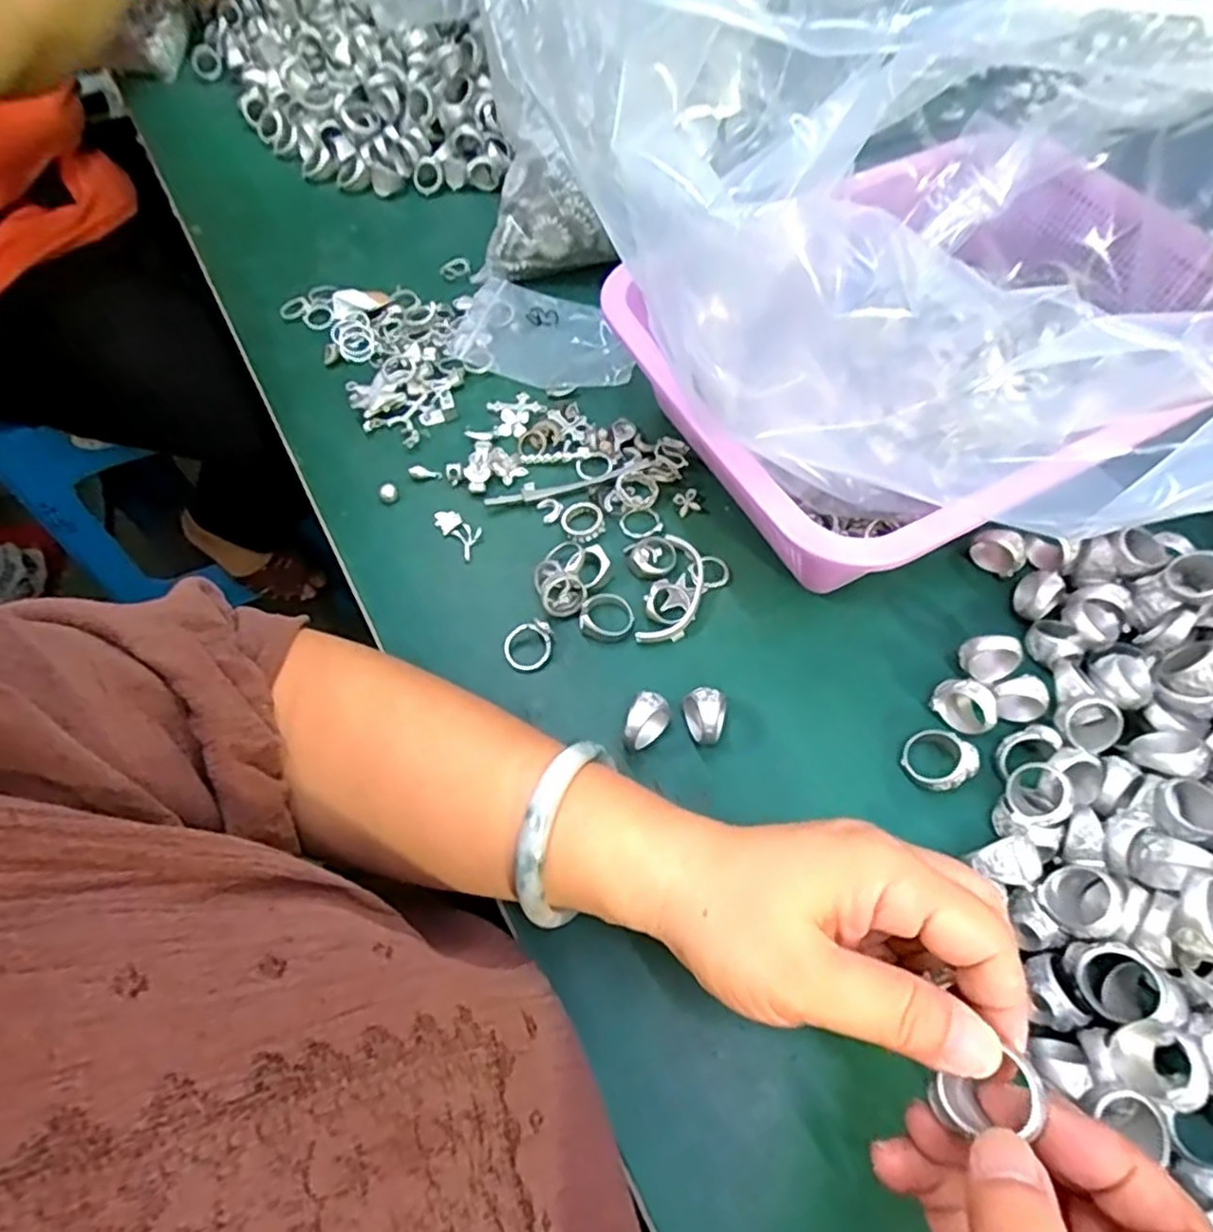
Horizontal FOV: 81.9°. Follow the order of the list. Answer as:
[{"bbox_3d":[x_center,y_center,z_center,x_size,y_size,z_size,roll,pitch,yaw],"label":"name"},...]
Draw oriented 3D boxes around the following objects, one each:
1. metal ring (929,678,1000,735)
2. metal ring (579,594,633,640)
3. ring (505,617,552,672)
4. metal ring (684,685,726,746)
[{"bbox_3d":[0.162,0.040,0.315,0.026,0.020,0.015,38,70,21],"label":"metal ring"},{"bbox_3d":[0.001,0.000,0.354,0.027,0.007,0.023,11,63,9],"label":"metal ring"},{"bbox_3d":[-0.038,0.015,0.347,0.026,0.007,0.023,-26,88,1],"label":"ring"},{"bbox_3d":[0.044,0.047,0.318,0.019,0.022,0.021,9,62,9],"label":"metal ring"}]

